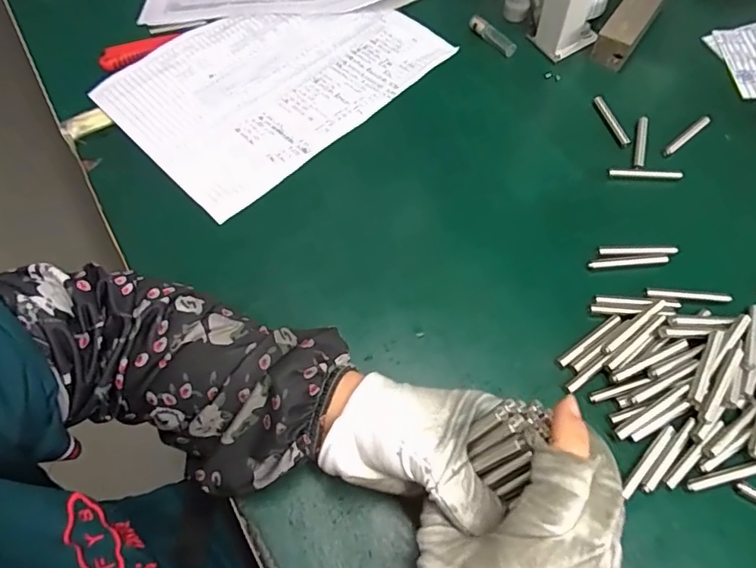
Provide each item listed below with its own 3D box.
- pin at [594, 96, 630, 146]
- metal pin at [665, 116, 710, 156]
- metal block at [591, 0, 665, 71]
[{"bbox_3d":[0.207,-0.145,0.466,0.009,0.008,0.058,-12,60,-6],"label":"pin"},{"bbox_3d":[0.266,-0.128,0.452,0.059,0.005,0.008,-36,65,-18],"label":"metal pin"},{"bbox_3d":[0.250,-0.258,0.512,0.034,0.036,0.117,30,65,17],"label":"metal block"}]

